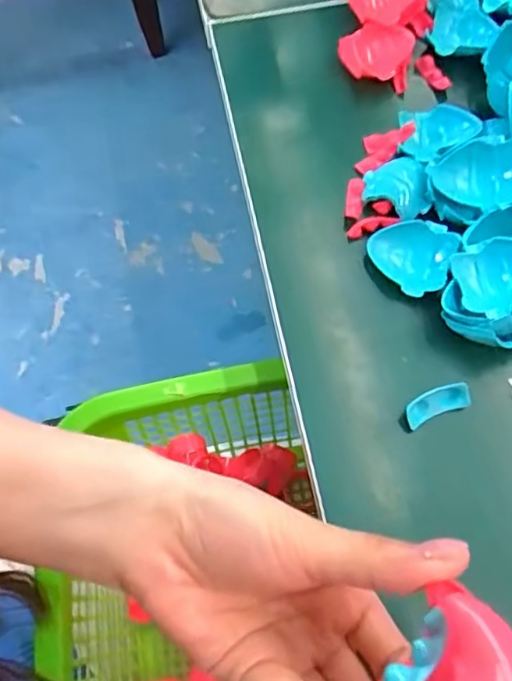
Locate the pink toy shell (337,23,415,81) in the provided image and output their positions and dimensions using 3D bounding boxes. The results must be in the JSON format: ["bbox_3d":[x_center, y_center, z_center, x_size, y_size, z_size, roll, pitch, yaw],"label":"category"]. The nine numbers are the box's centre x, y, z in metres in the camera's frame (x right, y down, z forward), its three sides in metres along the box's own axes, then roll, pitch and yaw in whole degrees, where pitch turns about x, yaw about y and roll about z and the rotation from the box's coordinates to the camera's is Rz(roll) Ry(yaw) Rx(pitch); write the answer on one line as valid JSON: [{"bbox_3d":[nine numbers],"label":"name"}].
[{"bbox_3d":[0.072,-0.174,0.361,0.042,0.016,0.037,14,70,6],"label":"pink toy shell"}]

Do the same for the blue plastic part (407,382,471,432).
[{"bbox_3d":[0.087,0.031,0.288,0.033,0.009,0.013,-22,70,-7],"label":"blue plastic part"}]

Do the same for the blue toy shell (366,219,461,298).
[{"bbox_3d":[0.081,-0.046,0.310,0.043,0.012,0.038,30,72,12],"label":"blue toy shell"}]

